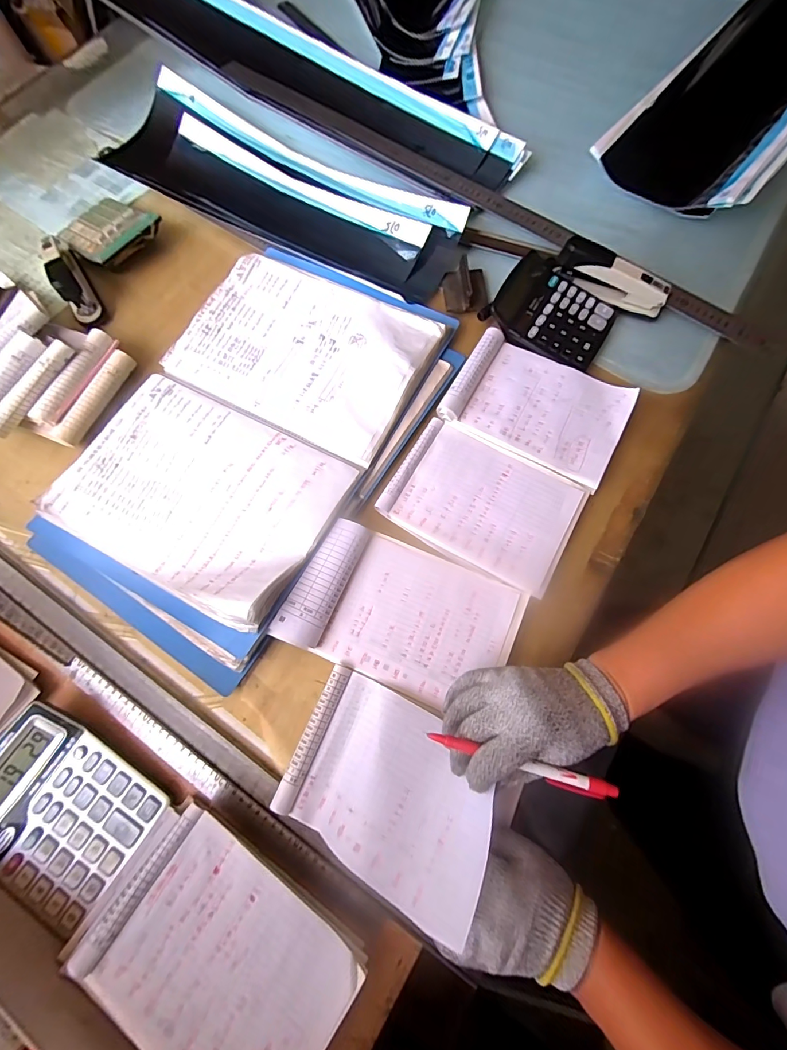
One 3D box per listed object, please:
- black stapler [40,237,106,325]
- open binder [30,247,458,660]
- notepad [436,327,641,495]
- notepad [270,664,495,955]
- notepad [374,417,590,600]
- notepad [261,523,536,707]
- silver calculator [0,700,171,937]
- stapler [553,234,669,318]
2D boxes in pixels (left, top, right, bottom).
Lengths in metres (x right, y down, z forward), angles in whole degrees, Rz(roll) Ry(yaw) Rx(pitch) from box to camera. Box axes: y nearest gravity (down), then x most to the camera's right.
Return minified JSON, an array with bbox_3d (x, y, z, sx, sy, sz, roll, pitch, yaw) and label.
[{"bbox_3d":[-0.454,-0.348,0.574,0.032,0.066,0.140,-28,74,-6],"label":"black stapler"},{"bbox_3d":[-0.167,-0.130,0.495,0.310,0.053,0.473,27,76,10],"label":"open binder"},{"bbox_3d":[0.173,-0.142,0.490,0.197,0.029,0.134,29,76,10],"label":"notepad"},{"bbox_3d":[-0.008,0.223,0.351,0.169,0.067,0.137,21,75,8],"label":"notepad"},{"bbox_3d":[0.101,-0.029,0.460,0.199,0.010,0.143,30,77,11],"label":"notepad"},{"bbox_3d":[0.010,0.091,0.423,0.221,0.033,0.140,22,75,9],"label":"notepad"},{"bbox_3d":[-0.322,0.271,0.386,0.169,0.030,0.133,33,77,11],"label":"silver calculator"},{"bbox_3d":[0.281,-0.317,0.529,0.141,0.058,0.029,25,76,10],"label":"stapler"}]

